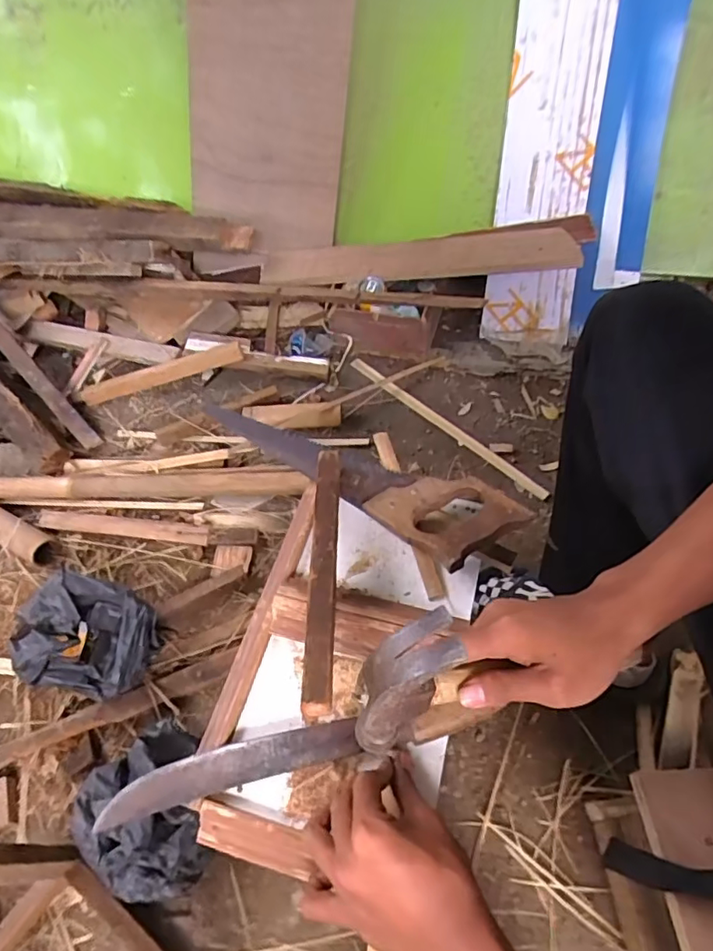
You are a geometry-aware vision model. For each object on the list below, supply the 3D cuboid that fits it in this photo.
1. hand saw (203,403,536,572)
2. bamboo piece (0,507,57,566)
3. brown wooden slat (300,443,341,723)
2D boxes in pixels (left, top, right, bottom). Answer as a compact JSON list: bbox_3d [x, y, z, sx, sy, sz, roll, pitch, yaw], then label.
[{"bbox_3d":[-0.002,-0.014,0.608,0.367,0.054,0.093,33,63,24],"label":"hand saw"},{"bbox_3d":[-0.590,0.090,0.937,0.190,0.043,0.053,23,59,19],"label":"bamboo piece"},{"bbox_3d":[-0.029,0.081,0.495,0.023,0.020,0.252,-2,54,3],"label":"brown wooden slat"}]

